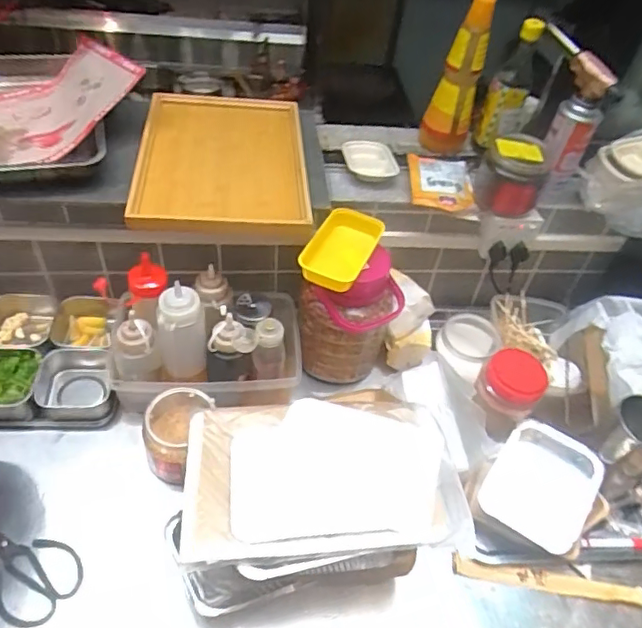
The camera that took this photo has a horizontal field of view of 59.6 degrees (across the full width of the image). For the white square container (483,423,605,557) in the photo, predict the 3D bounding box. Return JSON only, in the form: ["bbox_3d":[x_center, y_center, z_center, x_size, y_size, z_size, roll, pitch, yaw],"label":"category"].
[{"bbox_3d":[0.332,0.255,0.840,0.144,0.051,0.173,33,52,22],"label":"white square container"}]

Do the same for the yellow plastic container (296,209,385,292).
[{"bbox_3d":[0.030,-0.097,0.843,0.084,0.043,0.144,21,49,13],"label":"yellow plastic container"}]

